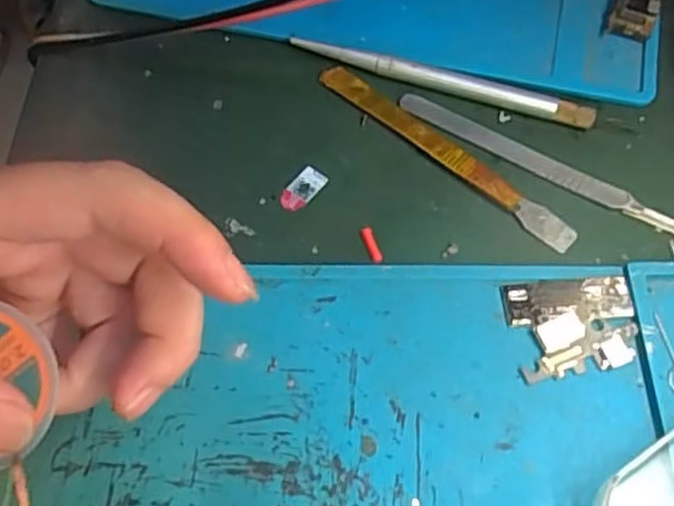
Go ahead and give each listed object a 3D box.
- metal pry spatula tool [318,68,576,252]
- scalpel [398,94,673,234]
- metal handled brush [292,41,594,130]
[{"bbox_3d":[0.041,-0.040,0.270,0.120,0.004,0.011,38,68,18],"label":"metal pry spatula tool"},{"bbox_3d":[0.083,-0.033,0.267,0.129,0.004,0.009,28,66,14],"label":"scalpel"},{"bbox_3d":[0.042,-0.072,0.284,0.125,0.008,0.009,17,63,9],"label":"metal handled brush"}]

